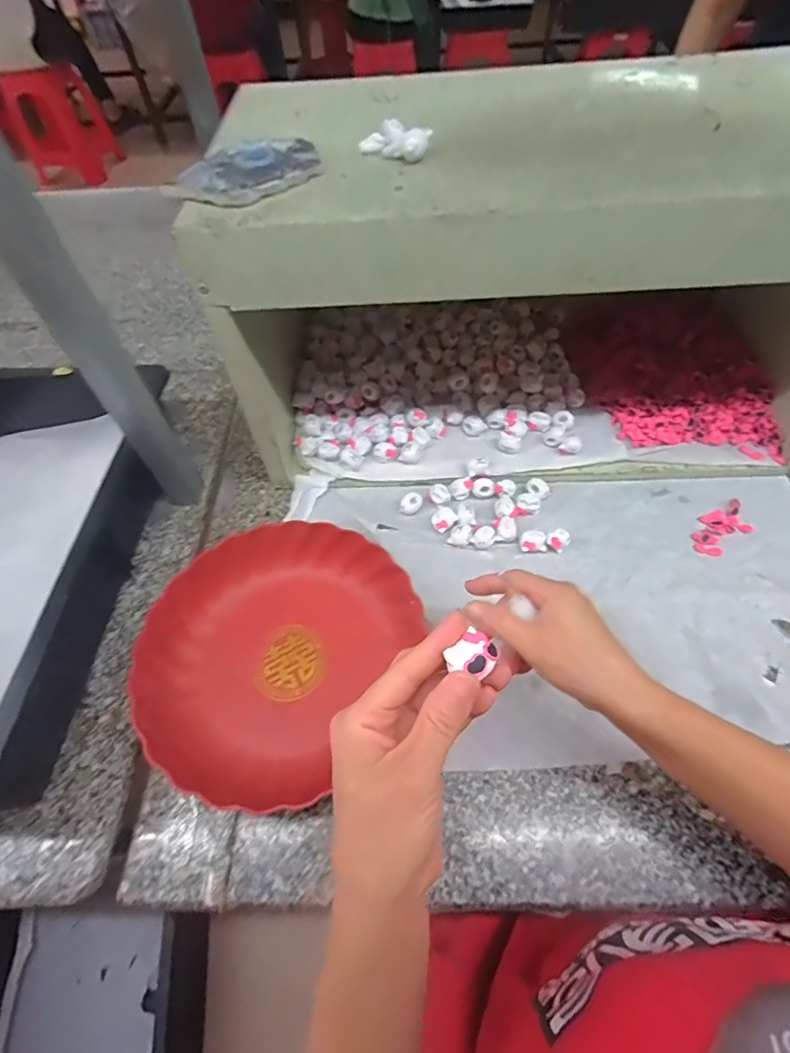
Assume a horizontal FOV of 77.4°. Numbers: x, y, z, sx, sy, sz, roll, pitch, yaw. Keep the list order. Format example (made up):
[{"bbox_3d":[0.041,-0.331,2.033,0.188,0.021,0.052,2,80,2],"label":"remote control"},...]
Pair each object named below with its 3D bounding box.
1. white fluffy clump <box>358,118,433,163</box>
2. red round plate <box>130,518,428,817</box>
[{"bbox_3d":[0.001,-0.290,0.370,0.054,0.017,0.024,38,66,24],"label":"white fluffy clump"},{"bbox_3d":[-0.107,0.105,0.441,0.220,0.036,0.250,23,61,17],"label":"red round plate"}]

